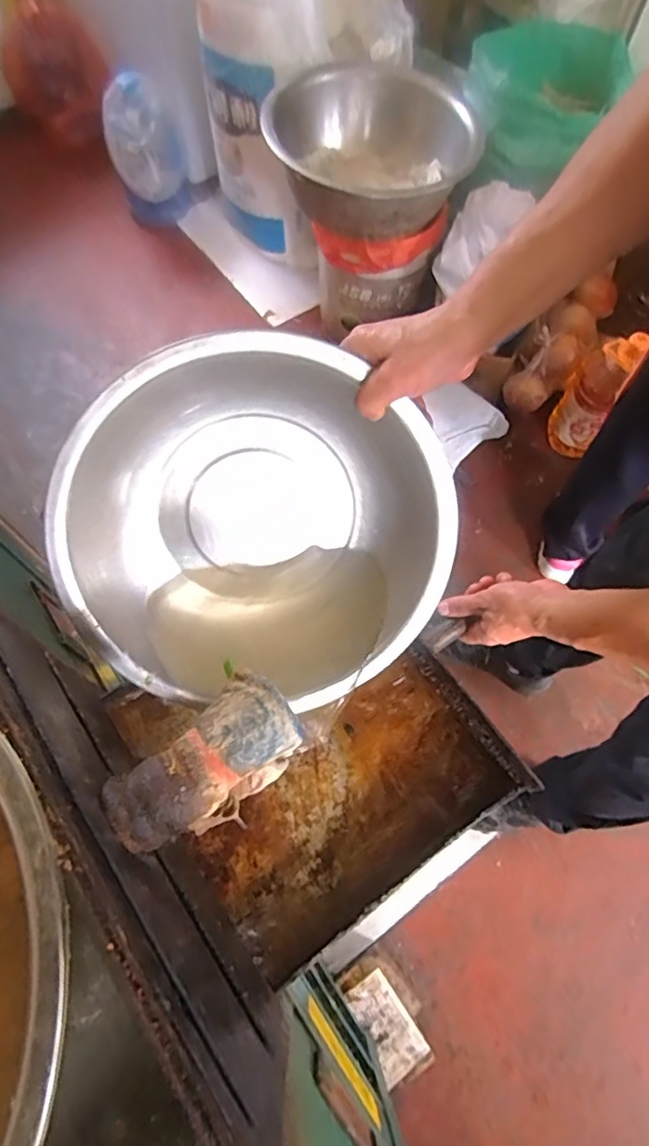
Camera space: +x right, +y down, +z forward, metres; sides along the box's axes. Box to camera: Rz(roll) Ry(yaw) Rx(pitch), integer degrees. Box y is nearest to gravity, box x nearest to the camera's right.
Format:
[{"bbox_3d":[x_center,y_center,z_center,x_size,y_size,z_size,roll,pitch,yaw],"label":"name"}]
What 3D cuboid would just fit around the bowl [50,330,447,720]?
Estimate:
[{"bbox_3d":[-0.072,-0.023,0.536,0.307,0.110,0.333,-3,106,-10],"label":"bowl"}]

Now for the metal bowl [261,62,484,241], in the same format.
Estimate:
[{"bbox_3d":[0.116,-0.923,1.297,0.413,0.186,0.439,1,66,-1],"label":"metal bowl"}]

